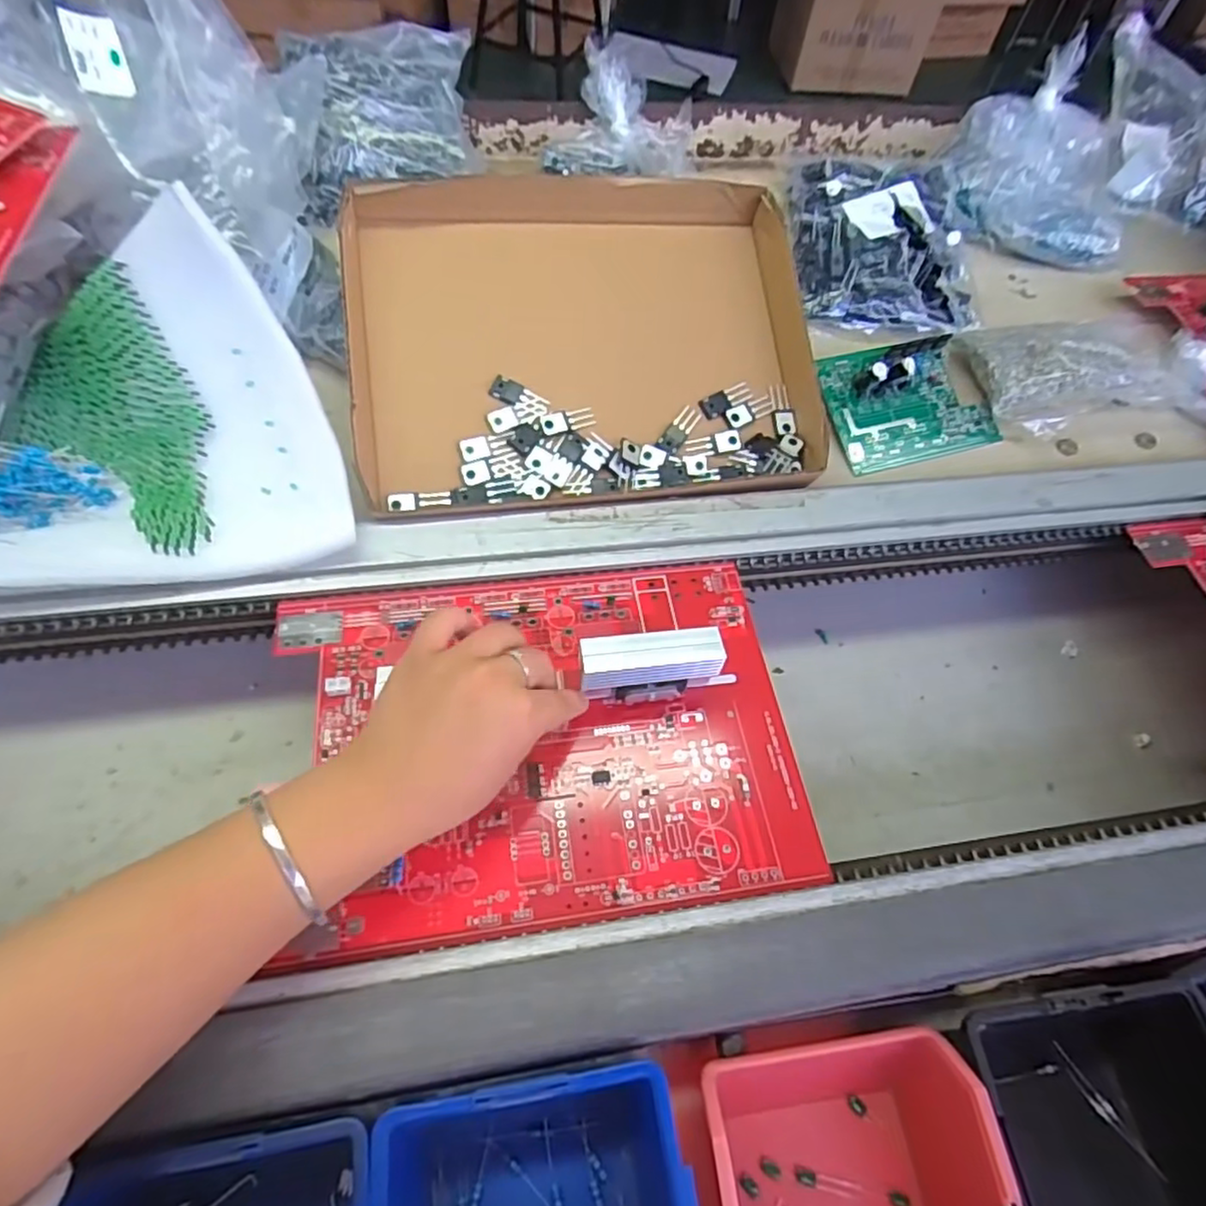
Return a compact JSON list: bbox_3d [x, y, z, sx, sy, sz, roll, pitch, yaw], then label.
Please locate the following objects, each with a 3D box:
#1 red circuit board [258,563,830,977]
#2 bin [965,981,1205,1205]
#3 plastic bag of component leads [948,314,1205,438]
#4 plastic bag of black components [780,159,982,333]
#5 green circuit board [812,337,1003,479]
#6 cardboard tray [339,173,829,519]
[{"bbox_3d":[-0.031,0.058,0.355,0.268,0.050,0.198,-6,57,-8],"label":"red circuit board"},{"bbox_3d":[0.222,0.253,0.302,0.117,0.085,0.124,-4,56,-6],"label":"bin"},{"bbox_3d":[0.393,-0.187,0.531,0.195,0.033,0.114,-12,58,-12],"label":"plastic bag of component leads"},{"bbox_3d":[0.240,-0.314,0.577,0.143,0.039,0.182,-1,75,7],"label":"plastic bag of black components"},{"bbox_3d":[0.236,-0.156,0.505,0.126,0.027,0.092,-15,84,-11],"label":"green circuit board"},{"bbox_3d":[-0.014,-0.180,0.466,0.310,0.032,0.231,-6,81,-10],"label":"cardboard tray"}]

